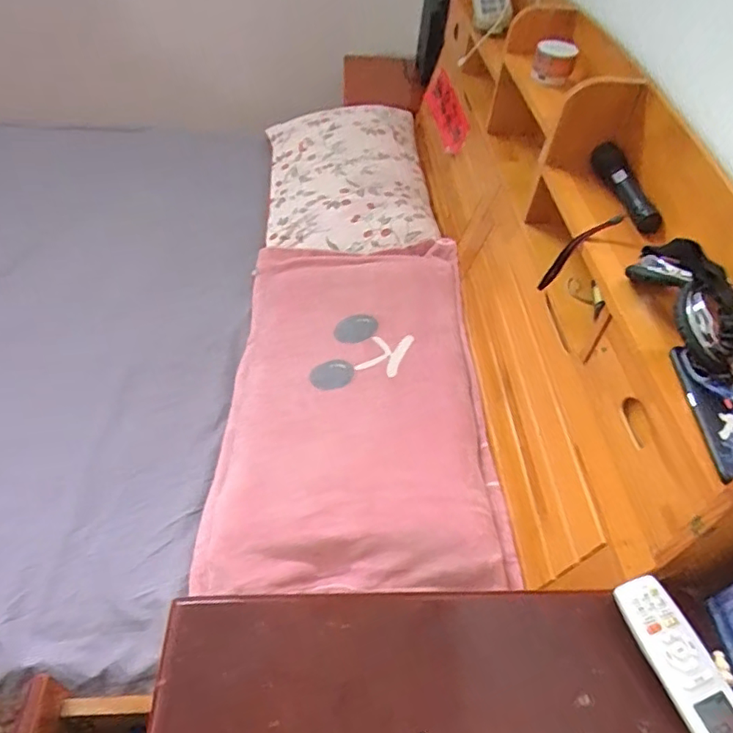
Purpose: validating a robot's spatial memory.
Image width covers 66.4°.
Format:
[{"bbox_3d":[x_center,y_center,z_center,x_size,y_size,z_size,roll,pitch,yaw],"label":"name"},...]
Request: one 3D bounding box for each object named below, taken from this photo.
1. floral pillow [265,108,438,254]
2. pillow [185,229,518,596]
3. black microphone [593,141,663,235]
[{"bbox_3d":[-0.050,-0.503,1.439,0.402,0.093,0.651,0,49,-7],"label":"floral pillow"},{"bbox_3d":[-0.026,0.034,1.015,0.445,0.086,0.764,2,49,-5],"label":"pillow"},{"bbox_3d":[0.366,-0.260,0.791,0.035,0.046,0.185,2,48,-4],"label":"black microphone"}]

